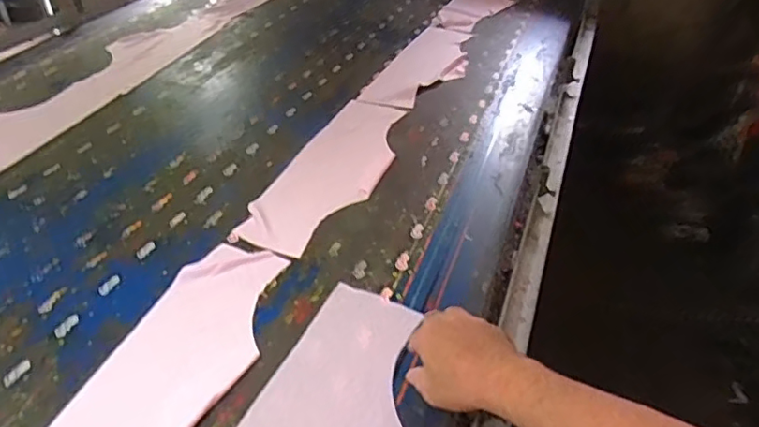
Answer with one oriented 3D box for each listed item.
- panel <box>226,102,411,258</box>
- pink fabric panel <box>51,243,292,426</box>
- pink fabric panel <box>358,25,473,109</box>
[{"bbox_3d":[-0.073,-0.086,1.021,0.164,0.009,0.475,14,40,13],"label":"panel"},{"bbox_3d":[-0.251,0.194,0.658,0.152,0.005,0.462,13,40,12],"label":"pink fabric panel"},{"bbox_3d":[0.118,-0.359,1.373,0.167,0.013,0.468,16,40,16],"label":"pink fabric panel"}]

